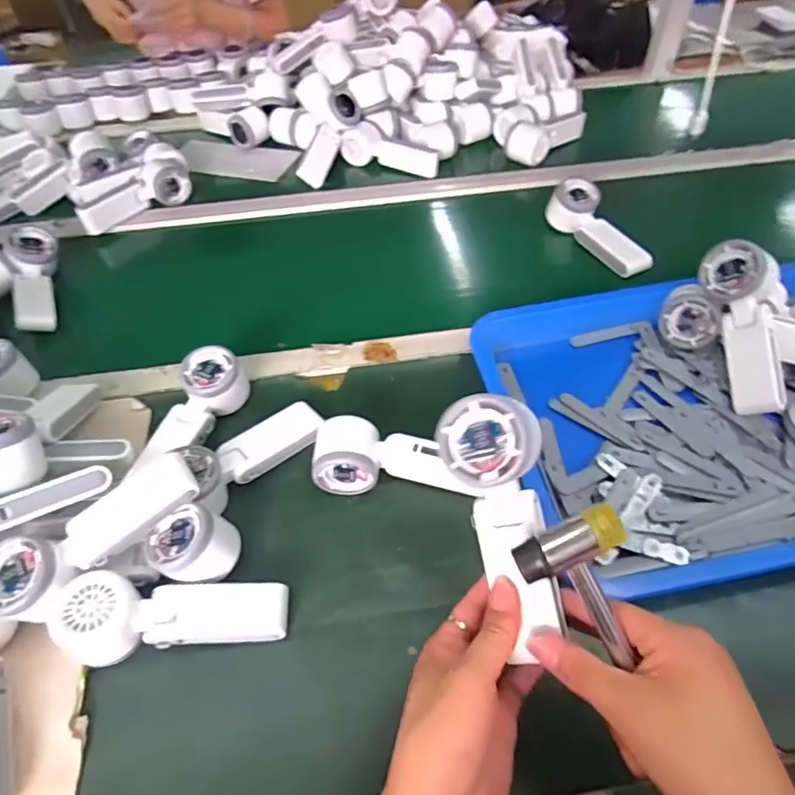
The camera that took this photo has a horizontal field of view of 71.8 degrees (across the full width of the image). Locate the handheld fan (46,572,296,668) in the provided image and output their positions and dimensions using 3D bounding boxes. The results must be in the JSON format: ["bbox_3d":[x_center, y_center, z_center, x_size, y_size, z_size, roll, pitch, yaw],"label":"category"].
[{"bbox_3d":[-0.166,0.166,0.415,0.160,0.049,0.058,-2,52,-1],"label":"handheld fan"}]

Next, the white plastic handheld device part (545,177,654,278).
[{"bbox_3d":[0.264,-0.220,0.717,0.045,0.052,0.163,-24,51,-16],"label":"white plastic handheld device part"}]

